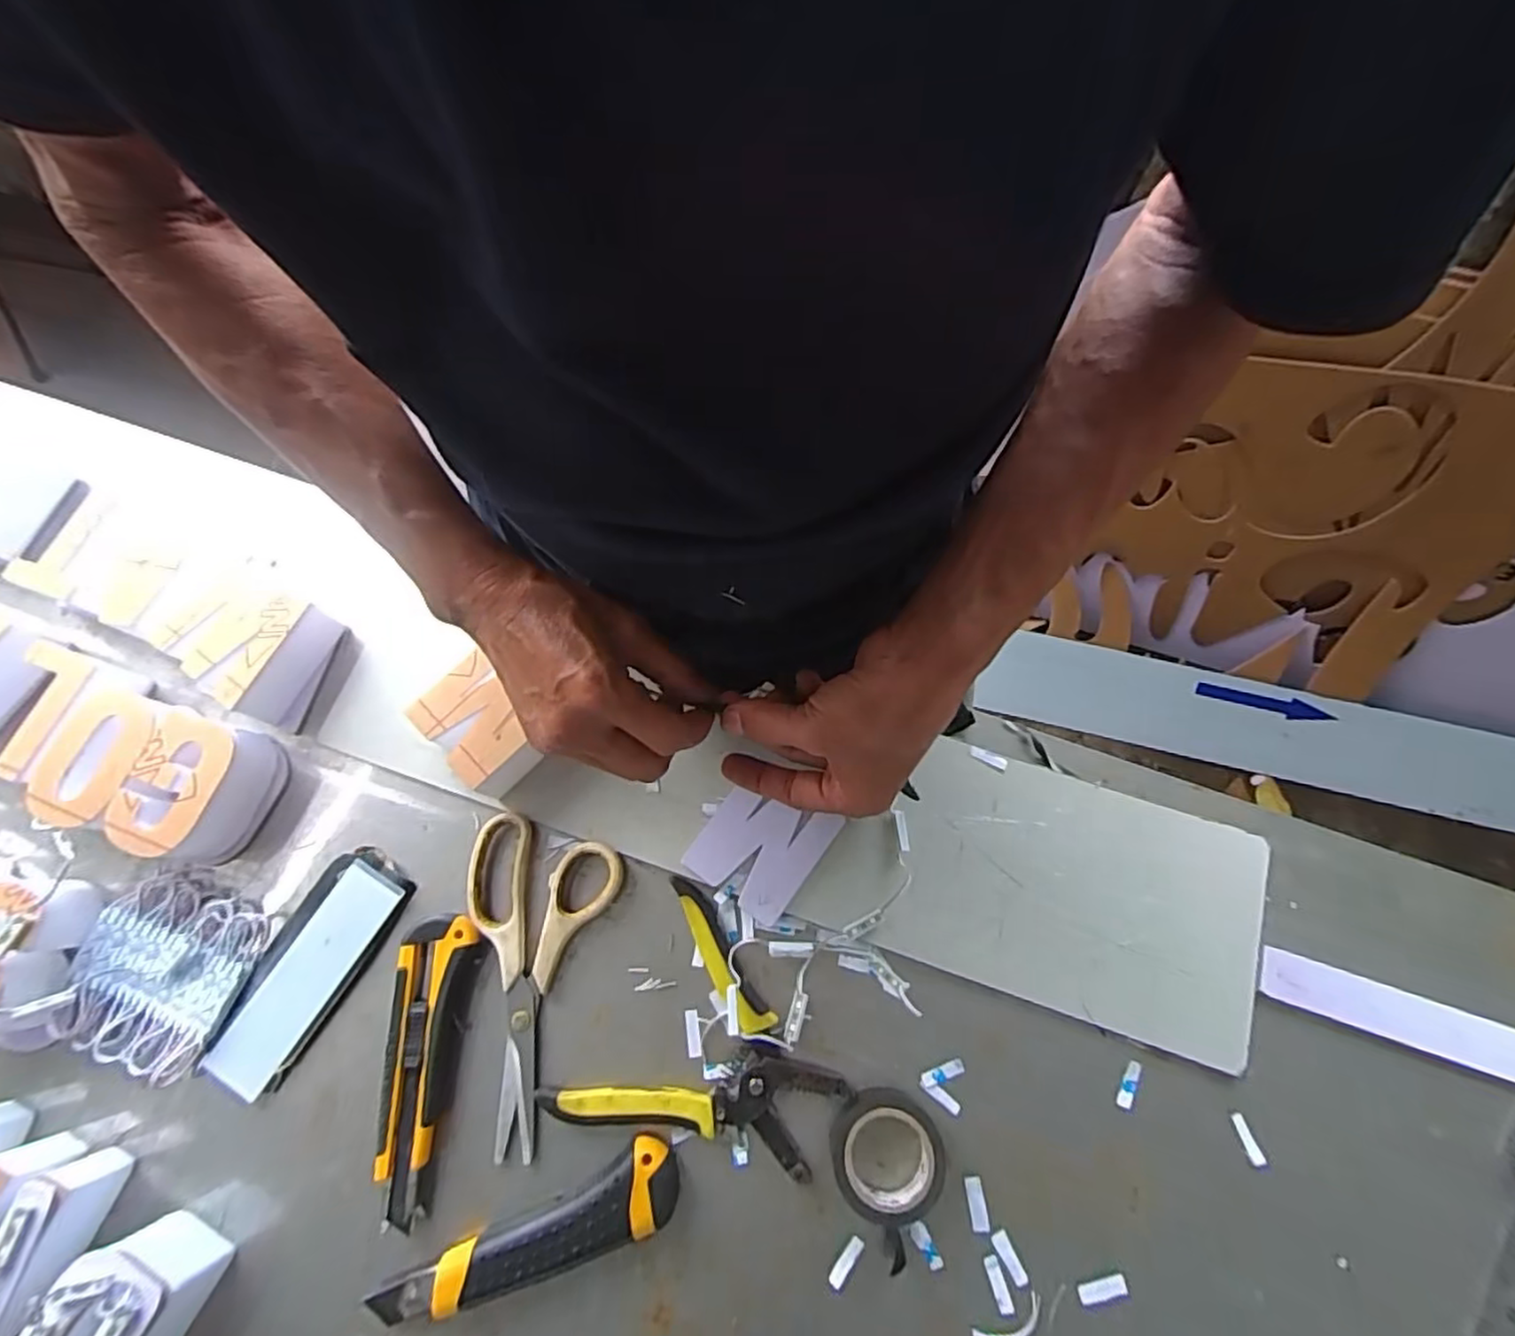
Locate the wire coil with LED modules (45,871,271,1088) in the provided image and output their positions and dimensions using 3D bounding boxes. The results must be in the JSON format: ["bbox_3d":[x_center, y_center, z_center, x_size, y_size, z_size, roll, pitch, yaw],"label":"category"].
[{"bbox_3d":[-0.362,0.186,0.422,0.101,0.023,0.100,21,75,8],"label":"wire coil with LED modules"}]

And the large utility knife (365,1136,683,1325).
[{"bbox_3d":[-0.122,0.312,0.370,0.167,0.018,0.040,-27,74,-6],"label":"large utility knife"}]

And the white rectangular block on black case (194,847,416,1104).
[{"bbox_3d":[-0.276,0.181,0.422,0.063,0.017,0.144,27,76,10],"label":"white rectangular block on black case"}]

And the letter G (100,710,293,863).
[{"bbox_3d":[-0.352,0.078,0.441,0.065,0.050,0.084,9,73,5],"label":"letter G"}]

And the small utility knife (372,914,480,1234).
[{"bbox_3d":[-0.195,0.228,0.400,0.040,0.018,0.154,2,73,3],"label":"small utility knife"}]

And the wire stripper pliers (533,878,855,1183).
[{"bbox_3d":[-0.026,0.227,0.394,0.147,0.020,0.139,33,77,11],"label":"wire stripper pliers"}]

